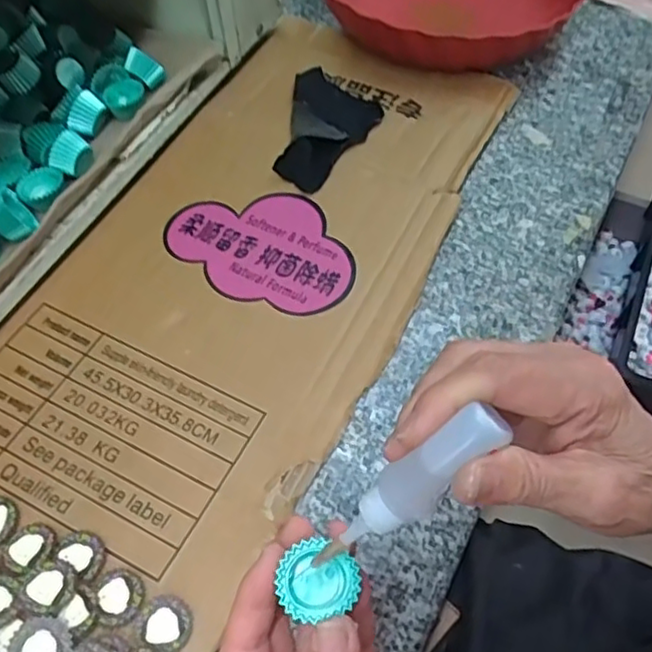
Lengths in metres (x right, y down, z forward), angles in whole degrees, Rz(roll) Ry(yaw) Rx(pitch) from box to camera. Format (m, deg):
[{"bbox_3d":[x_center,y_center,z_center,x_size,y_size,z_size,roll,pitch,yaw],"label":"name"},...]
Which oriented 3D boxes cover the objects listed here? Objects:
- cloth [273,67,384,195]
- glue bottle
[{"bbox_3d":[0.005,-0.168,0.524,0.074,0.021,0.139,5,57,1],"label":"cloth"},{"bbox_3d":[0.028,0.062,0.239,0.088,0.016,0.019,-47,60,23],"label":"glue bottle"}]

